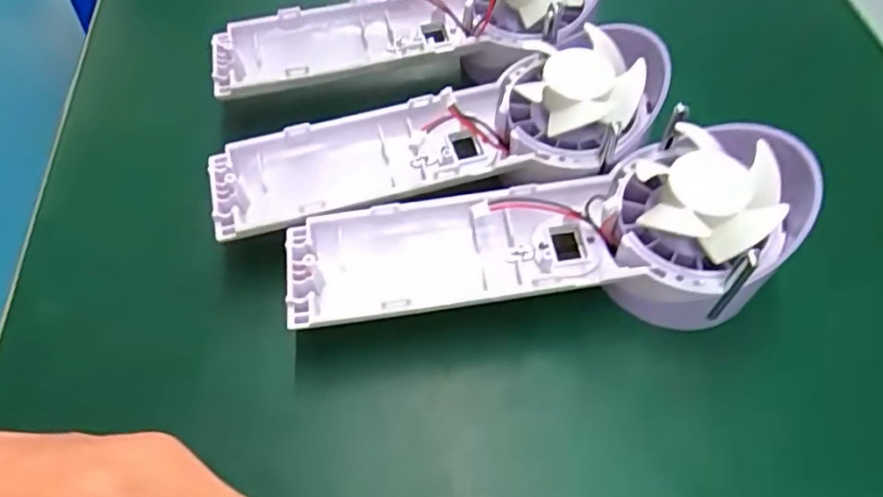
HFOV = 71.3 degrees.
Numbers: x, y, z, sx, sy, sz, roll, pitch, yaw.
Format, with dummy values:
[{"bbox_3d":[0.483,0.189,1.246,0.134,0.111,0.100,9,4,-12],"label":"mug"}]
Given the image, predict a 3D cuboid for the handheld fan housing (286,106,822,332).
[{"bbox_3d":[0.035,-0.005,0.218,0.179,0.040,0.064,-6,58,-1],"label":"handheld fan housing"}]

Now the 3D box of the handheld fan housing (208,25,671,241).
[{"bbox_3d":[-0.001,-0.044,0.239,0.177,0.033,0.059,-10,58,-4],"label":"handheld fan housing"}]

